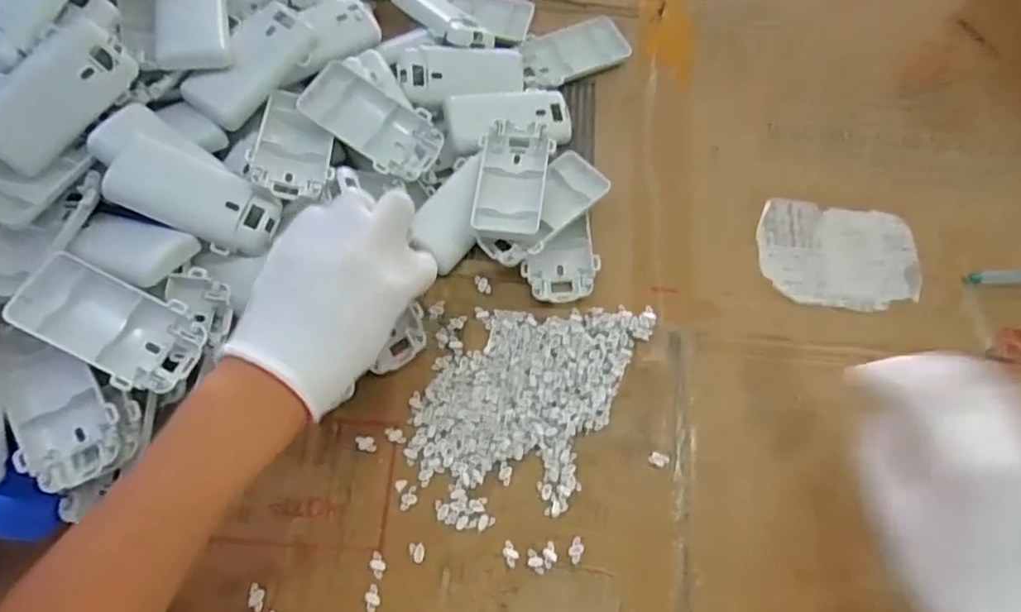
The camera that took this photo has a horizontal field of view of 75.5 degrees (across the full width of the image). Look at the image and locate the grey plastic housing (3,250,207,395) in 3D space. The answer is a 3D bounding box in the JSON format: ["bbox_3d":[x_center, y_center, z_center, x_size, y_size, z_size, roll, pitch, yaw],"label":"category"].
[{"bbox_3d":[-0.223,0.011,0.368,0.098,0.018,0.049,27,69,-6],"label":"grey plastic housing"}]

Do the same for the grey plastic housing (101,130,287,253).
[{"bbox_3d":[-0.192,-0.066,0.405,0.096,0.024,0.042,24,70,-13],"label":"grey plastic housing"}]

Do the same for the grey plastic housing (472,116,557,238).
[{"bbox_3d":[0.002,-0.091,0.460,0.047,0.013,0.096,9,66,0],"label":"grey plastic housing"}]

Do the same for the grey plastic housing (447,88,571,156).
[{"bbox_3d":[0.000,-0.139,0.494,0.095,0.024,0.048,-11,68,-18],"label":"grey plastic housing"}]

